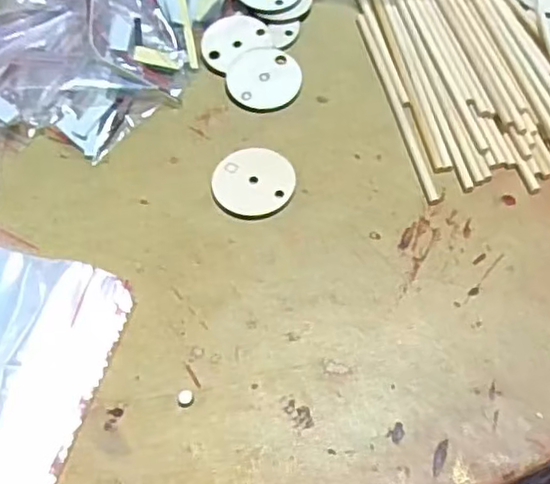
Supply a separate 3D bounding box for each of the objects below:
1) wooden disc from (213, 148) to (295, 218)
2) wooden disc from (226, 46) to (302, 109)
[{"bbox_3d":[-0.011,-0.032,0.351,0.043,0.004,0.042,-7,59,-3],"label":"wooden disc"},{"bbox_3d":[-0.007,-0.097,0.387,0.042,0.007,0.041,-1,59,1],"label":"wooden disc"}]

